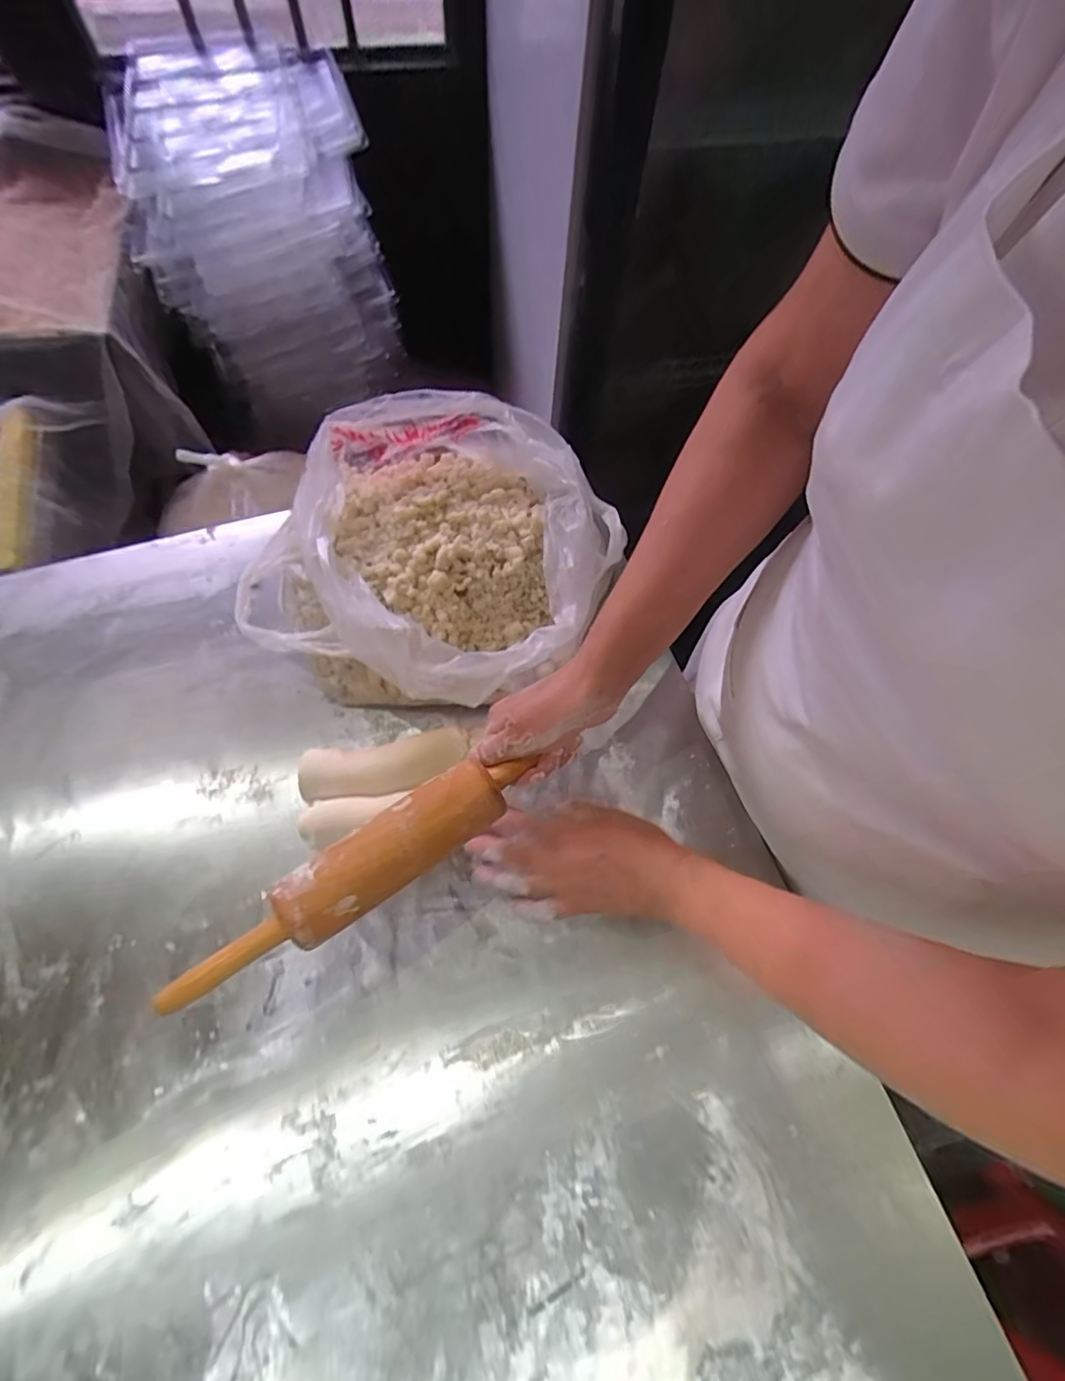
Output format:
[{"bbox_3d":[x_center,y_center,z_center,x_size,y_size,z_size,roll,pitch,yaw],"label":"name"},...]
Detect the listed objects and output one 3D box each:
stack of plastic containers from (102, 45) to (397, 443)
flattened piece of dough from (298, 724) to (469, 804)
[{"bbox_3d":[-0.383,-0.633,0.829,0.310,0.329,0.259,-18,70,-10],"label":"stack of plastic containers"},{"bbox_3d":[-0.135,0.074,0.525,0.152,0.042,0.053,-10,69,-7],"label":"flattened piece of dough"}]

